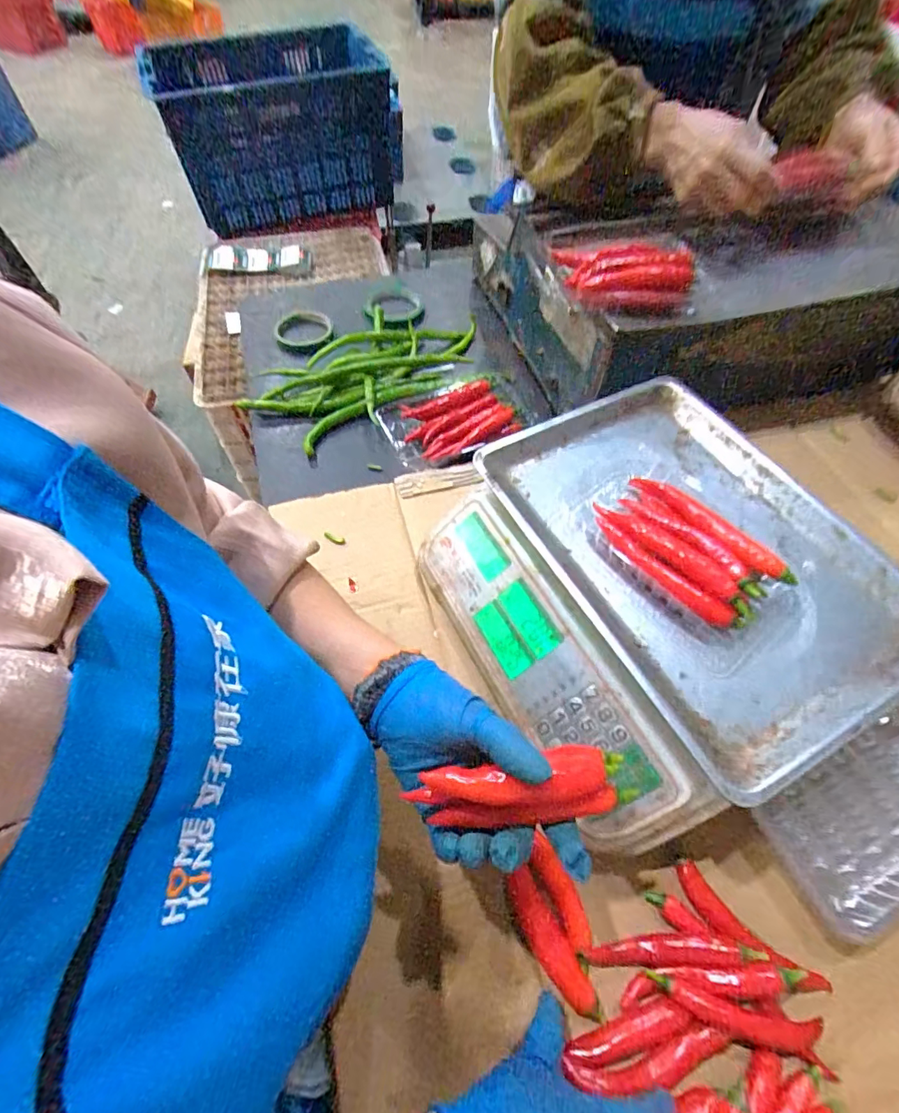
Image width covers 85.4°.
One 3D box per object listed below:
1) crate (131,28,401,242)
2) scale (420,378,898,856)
[{"bbox_3d":[-0.479,-1.267,1.425,0.602,0.346,0.466,-13,59,-8],"label":"crate"},{"bbox_3d":[0.174,0.026,0.441,0.317,0.116,0.336,-25,61,-15],"label":"scale"}]

